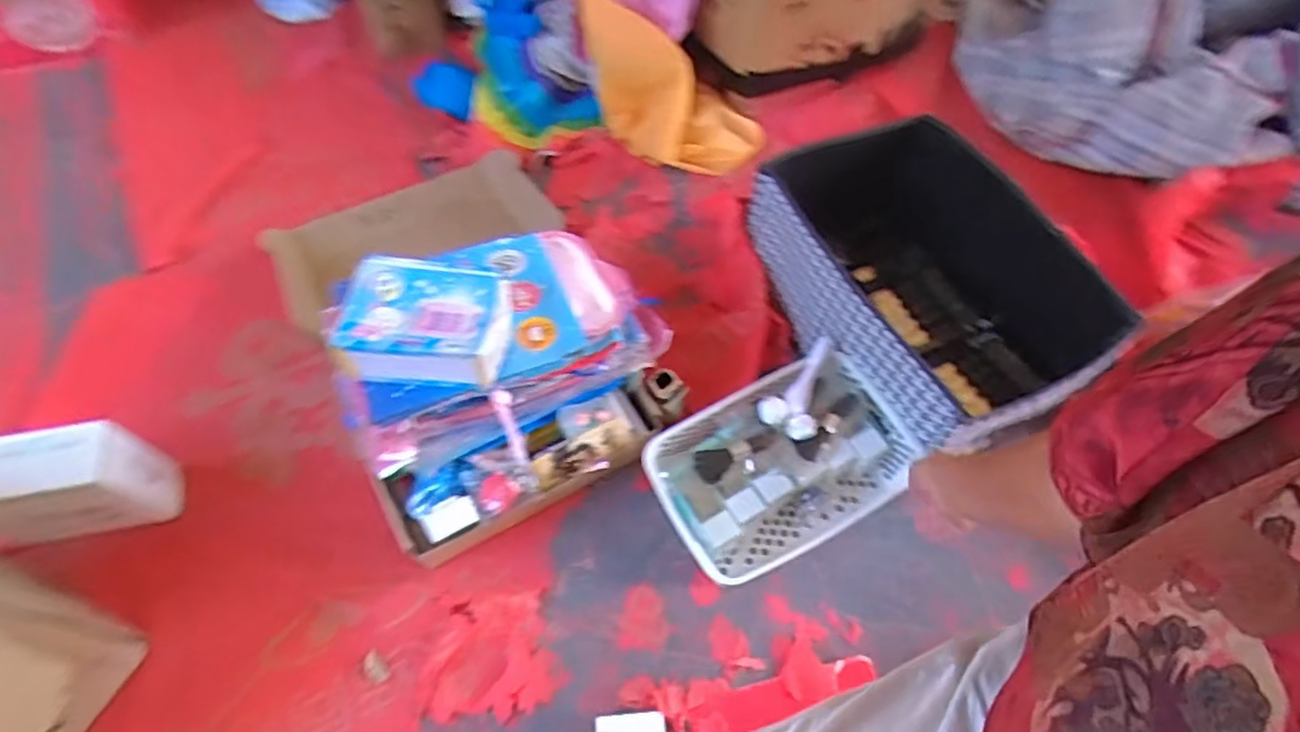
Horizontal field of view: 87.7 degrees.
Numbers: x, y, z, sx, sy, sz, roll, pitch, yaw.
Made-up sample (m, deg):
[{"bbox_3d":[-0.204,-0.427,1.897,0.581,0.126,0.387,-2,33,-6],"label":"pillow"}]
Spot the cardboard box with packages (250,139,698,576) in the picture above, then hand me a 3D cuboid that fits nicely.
[{"bbox_3d":[-0.249,-0.111,0.851,0.379,0.261,0.592,-30,64,-16],"label":"cardboard box with packages"}]

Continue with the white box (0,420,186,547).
[{"bbox_3d":[-0.662,0.139,0.765,0.182,0.153,0.072,-12,61,-7],"label":"white box"}]

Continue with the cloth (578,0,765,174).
[{"bbox_3d":[0.033,-0.441,1.095,0.310,0.184,0.152,6,60,3],"label":"cloth"}]

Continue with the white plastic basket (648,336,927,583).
[{"bbox_3d":[0.153,0.119,0.820,0.289,0.111,0.183,-26,63,-14],"label":"white plastic basket"}]

